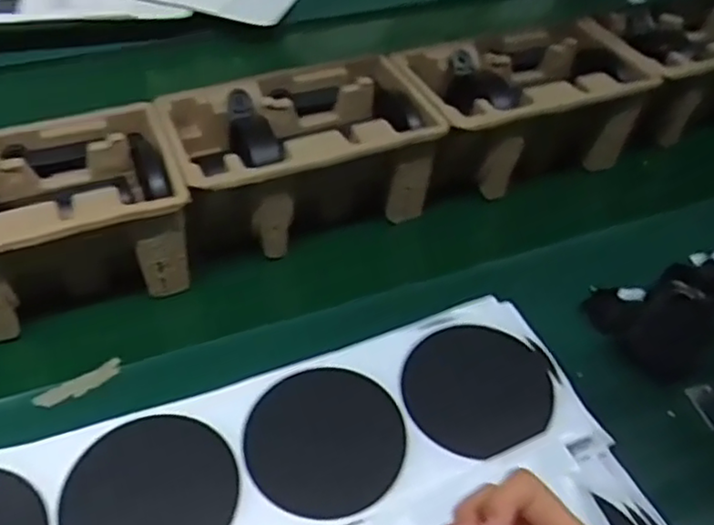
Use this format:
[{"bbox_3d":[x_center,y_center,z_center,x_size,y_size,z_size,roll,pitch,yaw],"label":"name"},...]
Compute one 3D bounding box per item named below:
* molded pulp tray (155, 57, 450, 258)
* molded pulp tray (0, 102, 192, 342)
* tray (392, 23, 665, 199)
[{"bbox_3d":[-0.052,-0.094,0.603,0.214,0.102,0.142,-18,49,-20],"label":"molded pulp tray"},{"bbox_3d":[-0.254,-0.033,0.533,0.215,0.094,0.146,-16,48,-18],"label":"molded pulp tray"},{"bbox_3d":[0.158,-0.154,0.668,0.226,0.095,0.145,-15,48,-17],"label":"tray"}]

